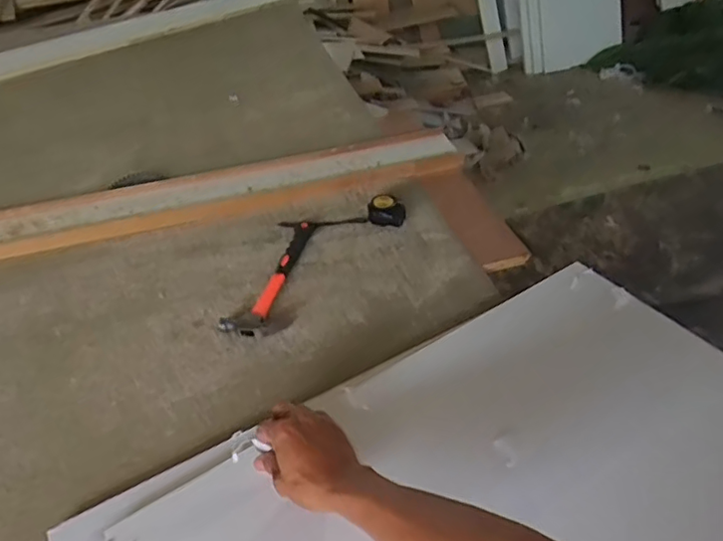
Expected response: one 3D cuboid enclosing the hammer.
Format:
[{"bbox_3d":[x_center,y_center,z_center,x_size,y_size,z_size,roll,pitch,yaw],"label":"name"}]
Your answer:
[{"bbox_3d":[-0.132,0.005,0.944,0.072,0.025,0.271,13,43,17],"label":"hammer"}]

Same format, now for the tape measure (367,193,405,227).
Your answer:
[{"bbox_3d":[0.044,-0.100,1.040,0.066,0.044,0.056,-1,41,1],"label":"tape measure"}]

